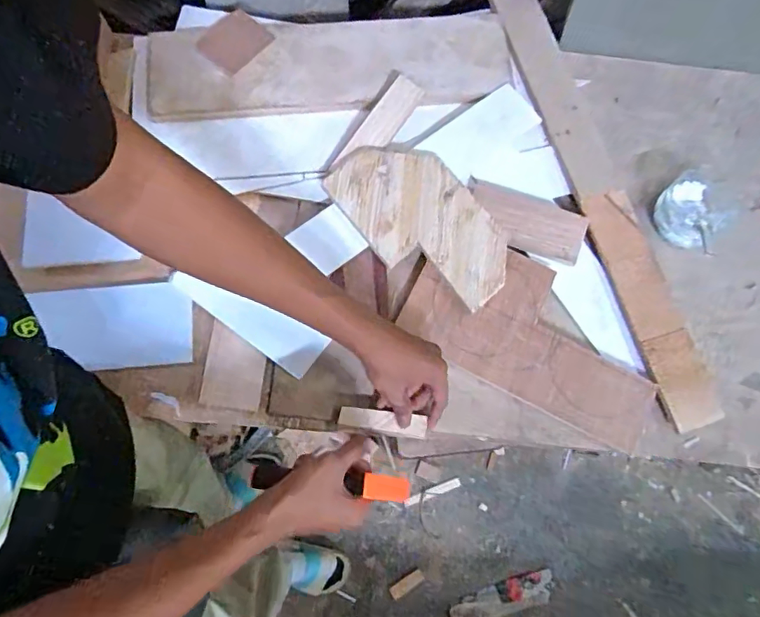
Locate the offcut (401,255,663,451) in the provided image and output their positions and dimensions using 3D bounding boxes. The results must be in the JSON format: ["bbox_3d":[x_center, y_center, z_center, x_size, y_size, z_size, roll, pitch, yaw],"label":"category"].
[{"bbox_3d":[0.184,0.029,0.606,0.301,0.010,0.155,29,75,6],"label":"offcut"}]

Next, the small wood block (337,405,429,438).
[{"bbox_3d":[0.003,0.131,0.576,0.100,0.011,0.024,12,74,-2],"label":"small wood block"}]

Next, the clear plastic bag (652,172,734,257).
[{"bbox_3d":[0.400,-0.126,0.635,0.096,0.046,0.091,-42,79,-12],"label":"clear plastic bag"}]

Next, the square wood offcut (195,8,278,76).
[{"bbox_3d":[-0.199,-0.364,0.694,0.086,0.007,0.088,39,80,15],"label":"square wood offcut"}]

